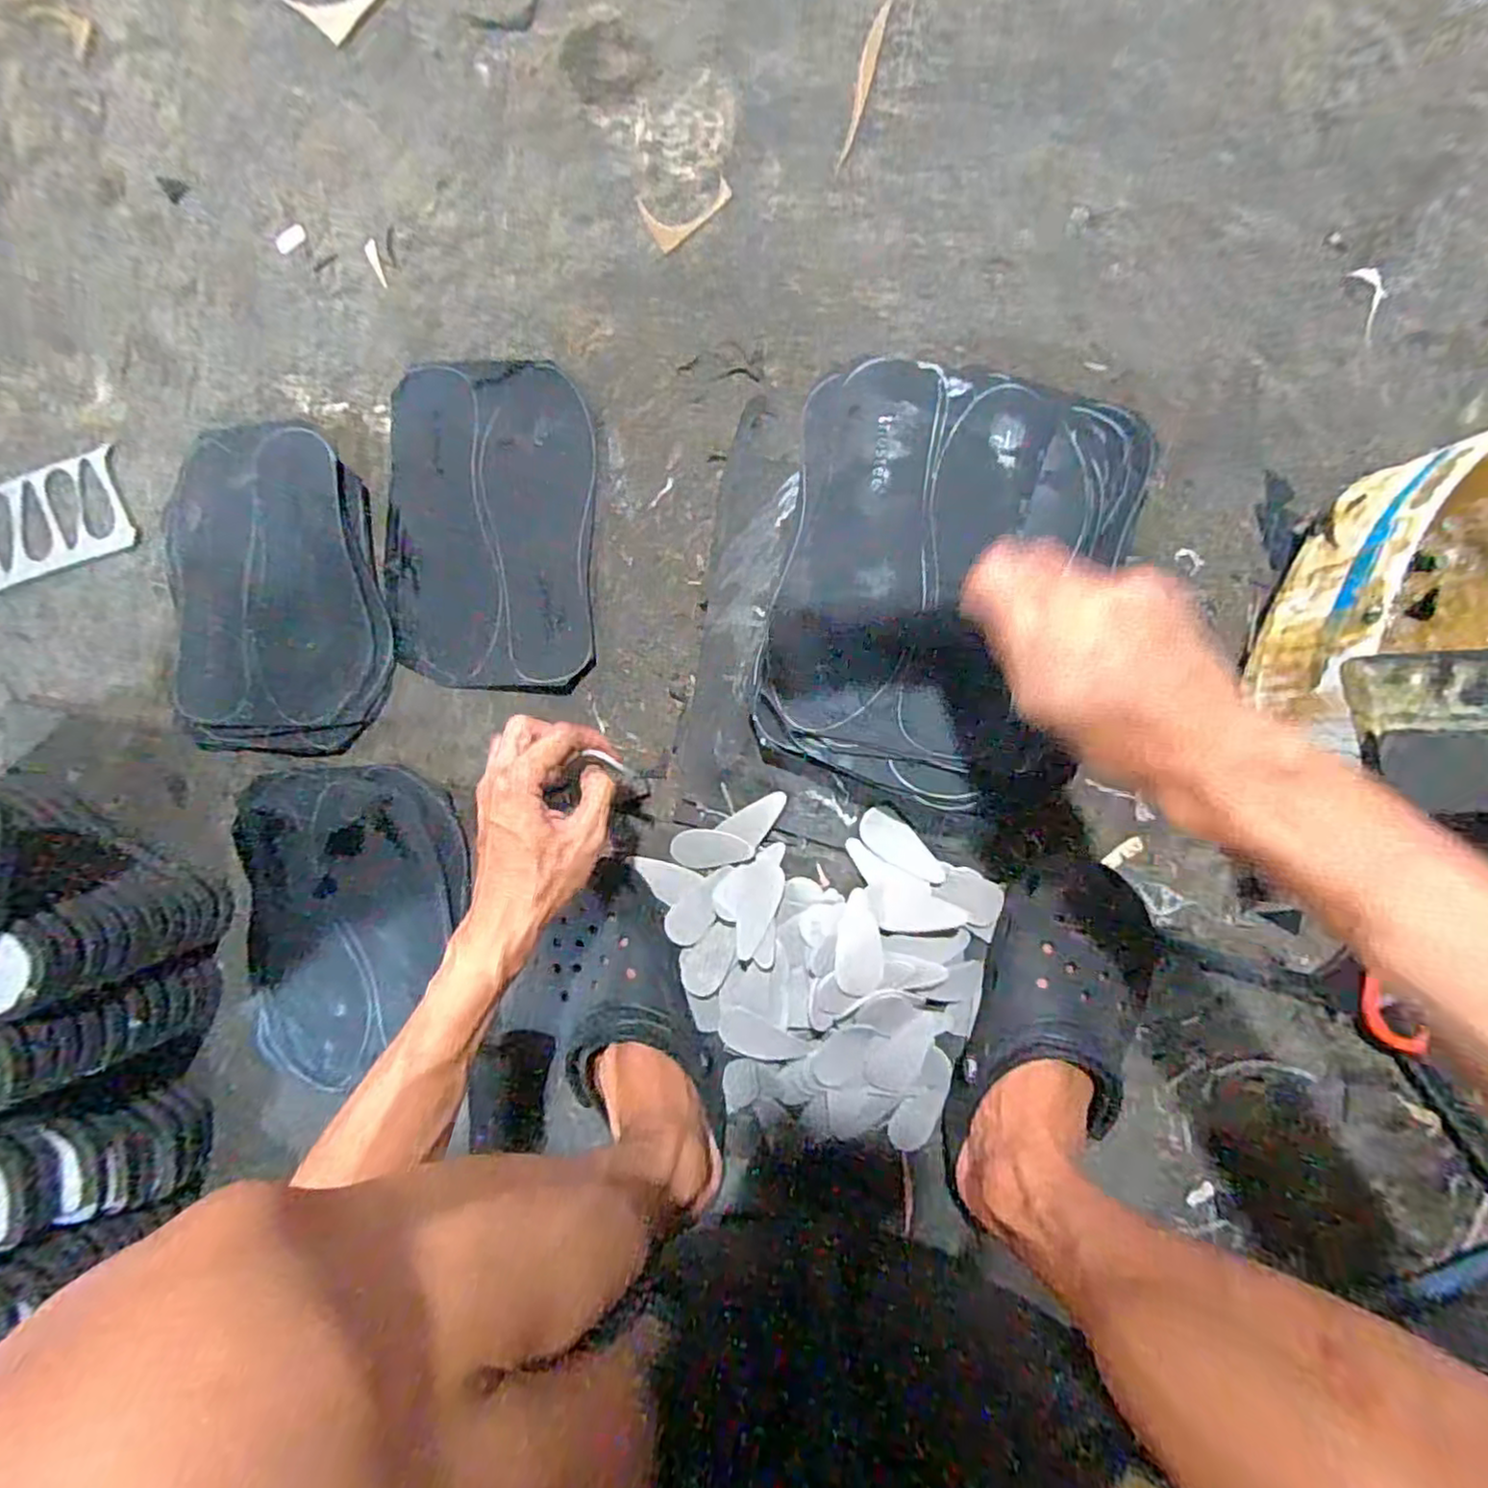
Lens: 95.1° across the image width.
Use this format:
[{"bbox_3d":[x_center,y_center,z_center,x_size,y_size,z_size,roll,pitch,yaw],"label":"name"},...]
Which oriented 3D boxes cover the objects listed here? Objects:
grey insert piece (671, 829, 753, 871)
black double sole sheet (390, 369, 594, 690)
[{"bbox_3d":[-0.025,0.082,0.531,0.063,0.005,0.030,-1,93,9],"label":"grey insert piece"},{"bbox_3d":[-0.212,-0.181,0.573,0.175,0.013,0.266,1,93,9],"label":"black double sole sheet"}]

